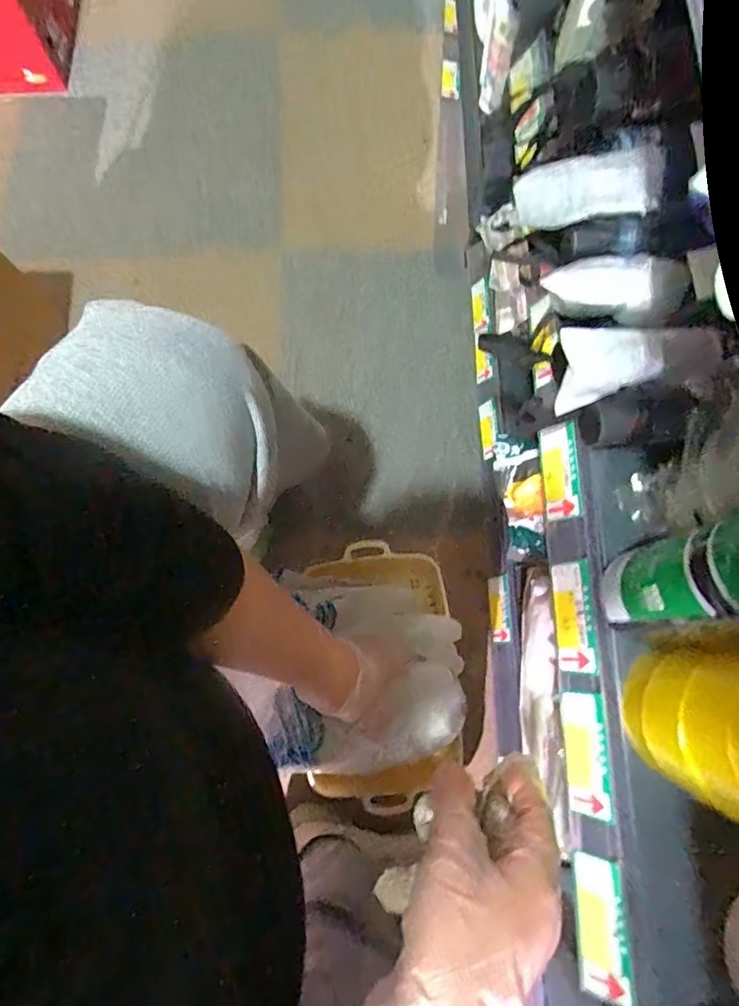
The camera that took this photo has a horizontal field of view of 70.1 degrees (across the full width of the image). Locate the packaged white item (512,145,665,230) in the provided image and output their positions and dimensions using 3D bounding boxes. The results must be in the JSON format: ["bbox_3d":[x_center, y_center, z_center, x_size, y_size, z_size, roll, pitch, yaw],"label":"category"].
[{"bbox_3d":[0.156,-0.227,0.380,0.100,0.043,0.012,-1,33,7],"label":"packaged white item"}]

